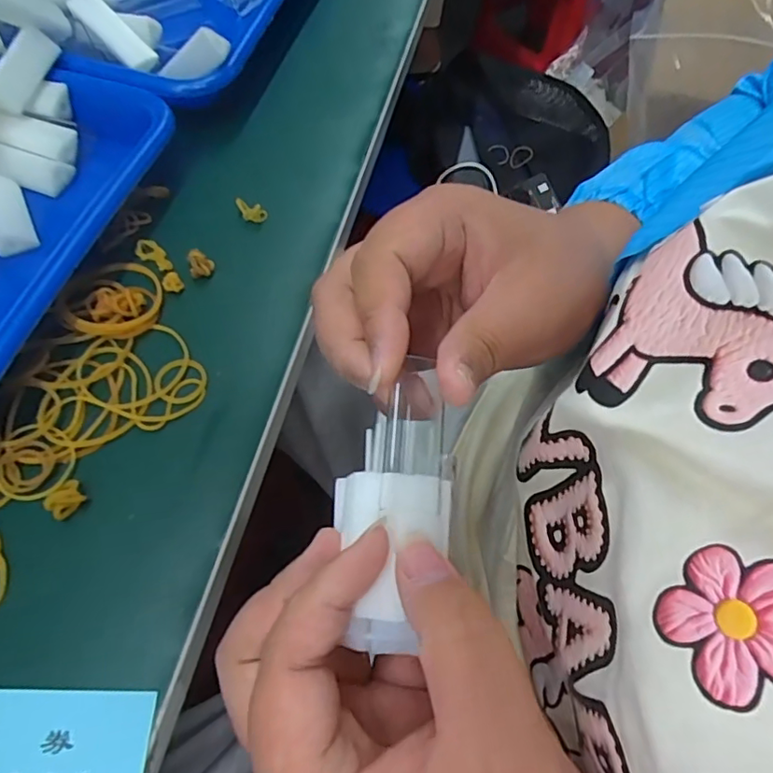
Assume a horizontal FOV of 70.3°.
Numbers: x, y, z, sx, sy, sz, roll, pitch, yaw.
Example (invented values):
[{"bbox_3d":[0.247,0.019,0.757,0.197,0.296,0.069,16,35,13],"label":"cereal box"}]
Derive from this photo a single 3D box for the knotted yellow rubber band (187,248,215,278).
[{"bbox_3d":[-0.091,-0.061,0.269,0.012,0.005,0.015,-15,62,-11],"label":"knotted yellow rubber band"}]

